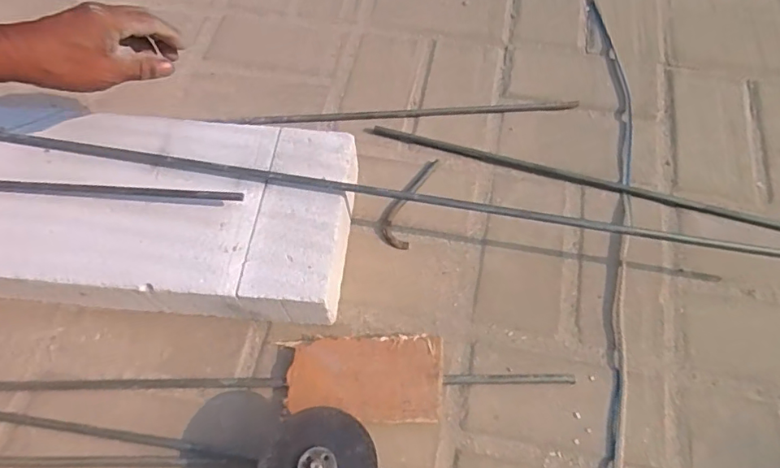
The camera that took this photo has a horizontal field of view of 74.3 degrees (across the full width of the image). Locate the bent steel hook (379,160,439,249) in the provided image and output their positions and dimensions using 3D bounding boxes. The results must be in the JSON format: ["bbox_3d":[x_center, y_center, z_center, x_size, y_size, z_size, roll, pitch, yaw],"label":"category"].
[{"bbox_3d":[0.019,-0.042,0.603,0.040,0.012,0.122,15,67,10],"label":"bent steel hook"}]

